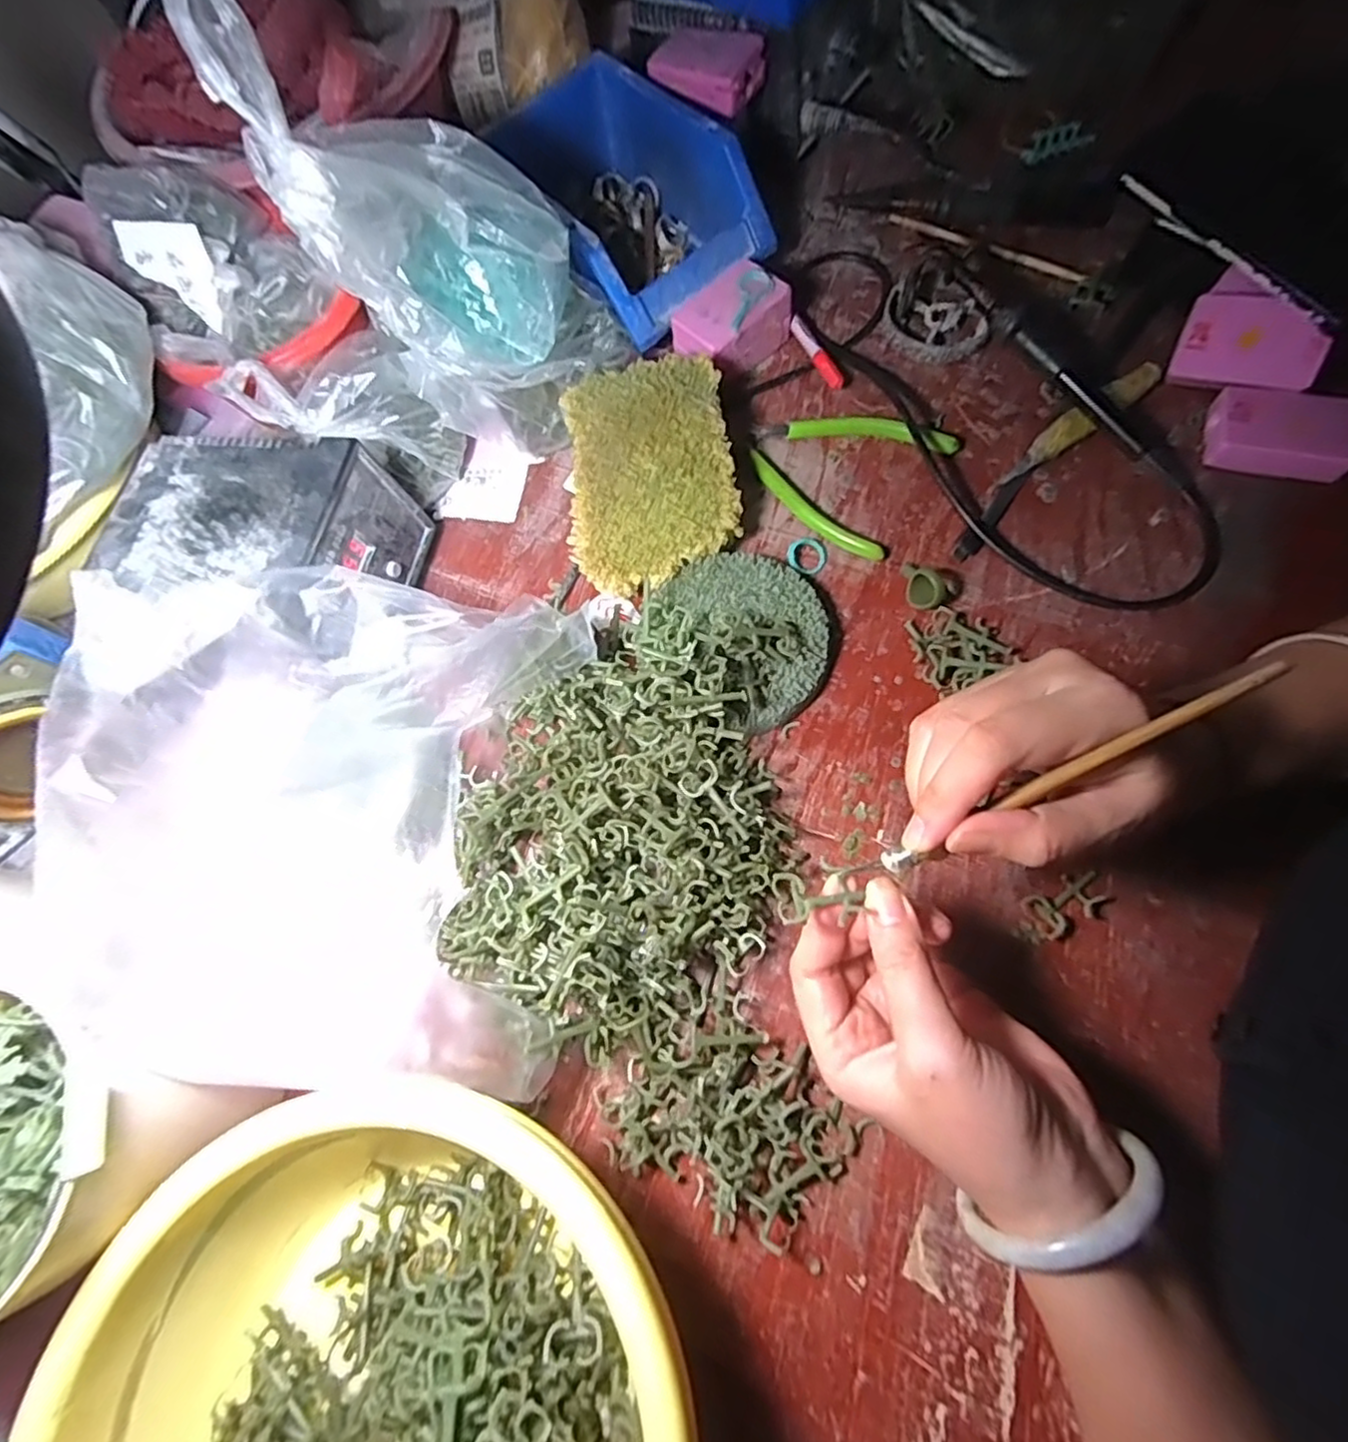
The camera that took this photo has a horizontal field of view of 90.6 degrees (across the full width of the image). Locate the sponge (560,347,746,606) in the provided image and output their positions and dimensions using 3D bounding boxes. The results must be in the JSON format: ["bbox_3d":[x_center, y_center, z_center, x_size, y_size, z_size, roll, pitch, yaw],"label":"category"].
[{"bbox_3d":[-0.013,-0.146,0.402,0.098,0.049,0.135,-9,70,4],"label":"sponge"}]

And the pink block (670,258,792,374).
[{"bbox_3d":[0.037,-0.258,0.439,0.073,0.042,0.049,-40,71,-7],"label":"pink block"}]

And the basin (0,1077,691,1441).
[{"bbox_3d":[-0.108,0.256,0.241,0.217,0.084,0.217,-2,71,6],"label":"basin"}]

